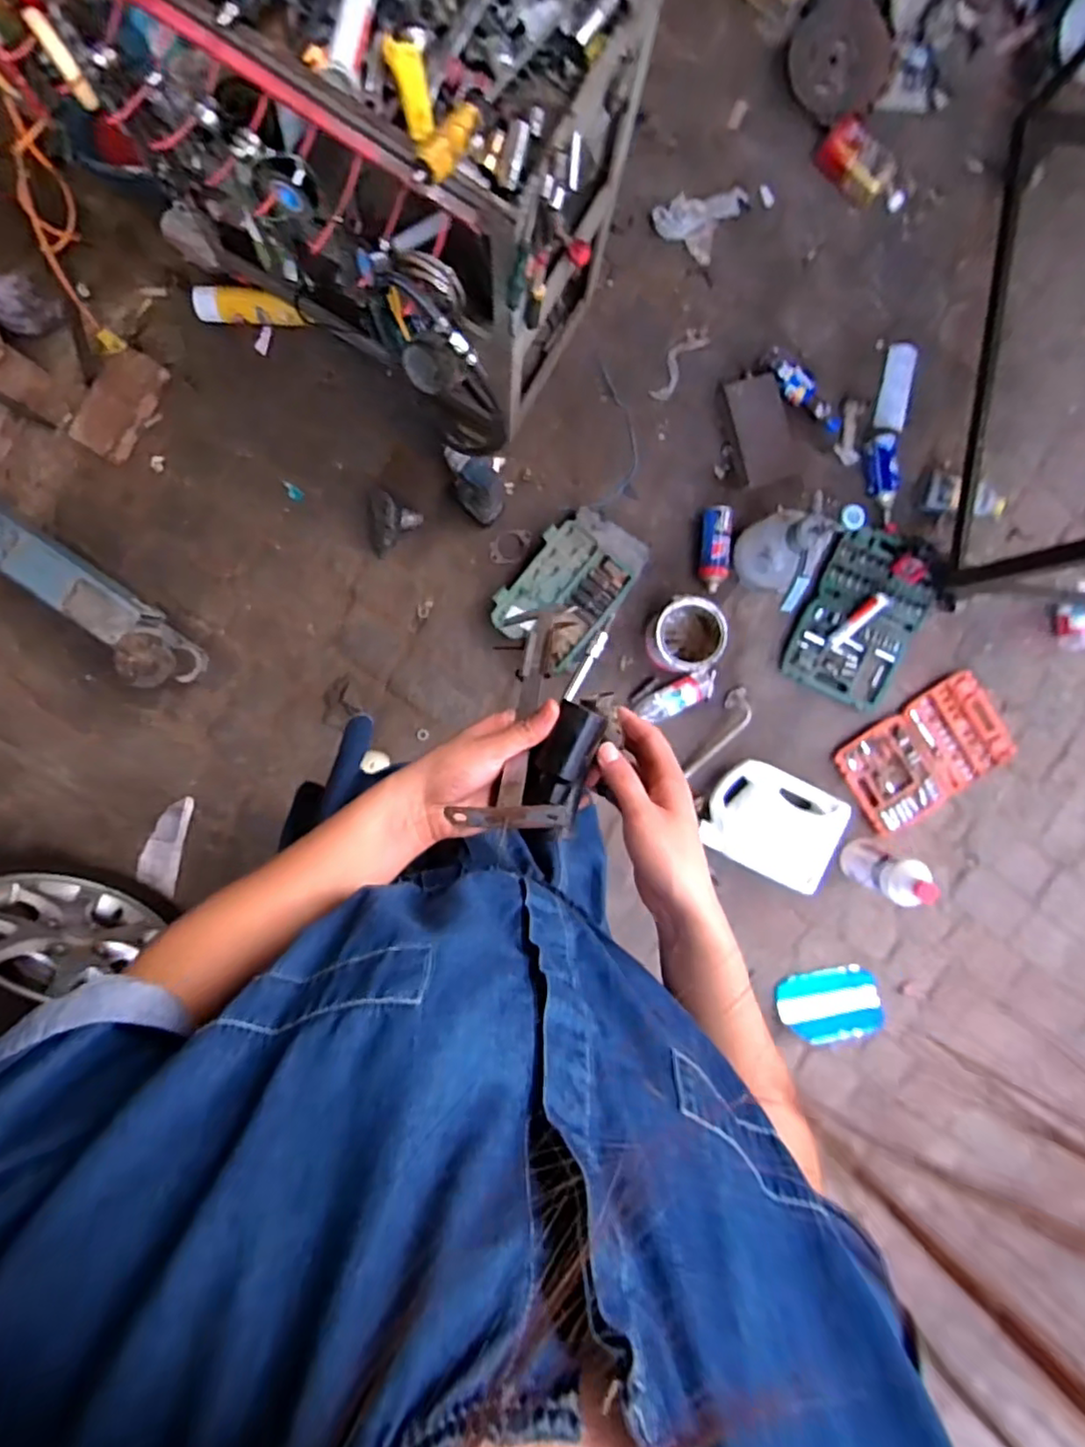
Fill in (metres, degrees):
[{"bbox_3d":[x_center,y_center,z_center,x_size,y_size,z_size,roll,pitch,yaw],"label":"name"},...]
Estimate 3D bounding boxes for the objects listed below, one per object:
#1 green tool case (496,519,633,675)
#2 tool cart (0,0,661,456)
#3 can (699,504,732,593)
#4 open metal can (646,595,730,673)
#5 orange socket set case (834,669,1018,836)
[{"bbox_3d":[0.045,-0.282,1.395,0.218,0.039,0.283,37,90,-4],"label":"green tool case"},{"bbox_3d":[-0.274,-0.856,0.943,0.715,0.689,0.473,36,90,-4],"label":"tool cart"},{"bbox_3d":[0.391,-0.397,1.448,0.065,0.079,0.188,0,94,-2],"label":"can"},{"bbox_3d":[0.317,-0.193,1.401,0.148,0.124,0.160,0,93,-3],"label":"open metal can"},{"bbox_3d":[0.905,0.071,1.495,0.378,0.029,0.244,-34,94,-1],"label":"orange socket set case"}]

